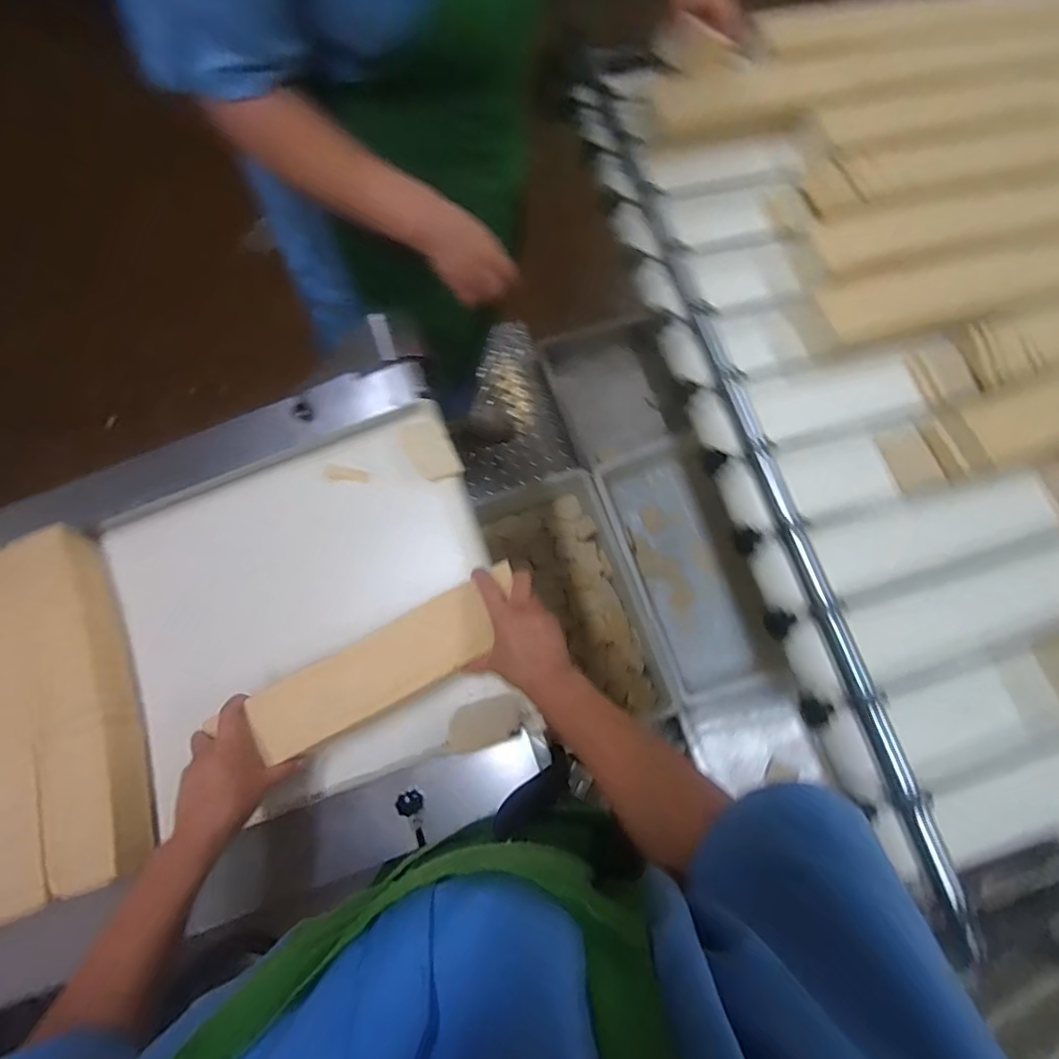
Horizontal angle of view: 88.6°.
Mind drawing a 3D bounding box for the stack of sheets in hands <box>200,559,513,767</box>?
[{"bbox_3d":[-0.142,0.137,0.559,0.290,0.018,0.078,-29,77,-3],"label":"stack of sheets in hands"}]

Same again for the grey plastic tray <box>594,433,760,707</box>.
[{"bbox_3d":[0.403,0.097,1.491,0.253,0.117,0.658,-15,74,-8],"label":"grey plastic tray"}]

